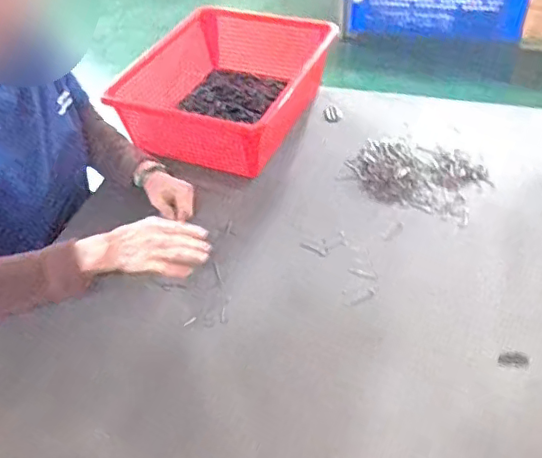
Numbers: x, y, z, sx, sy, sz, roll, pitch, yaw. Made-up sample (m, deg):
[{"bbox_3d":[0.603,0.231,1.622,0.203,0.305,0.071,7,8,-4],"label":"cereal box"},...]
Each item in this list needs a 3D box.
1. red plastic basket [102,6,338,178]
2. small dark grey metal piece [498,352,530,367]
[{"bbox_3d":[-0.071,-0.272,1.073,0.307,0.134,0.387,18,50,23],"label":"red plastic basket"},{"bbox_3d":[0.299,0.160,0.700,0.035,0.004,0.020,1,45,7],"label":"small dark grey metal piece"}]

